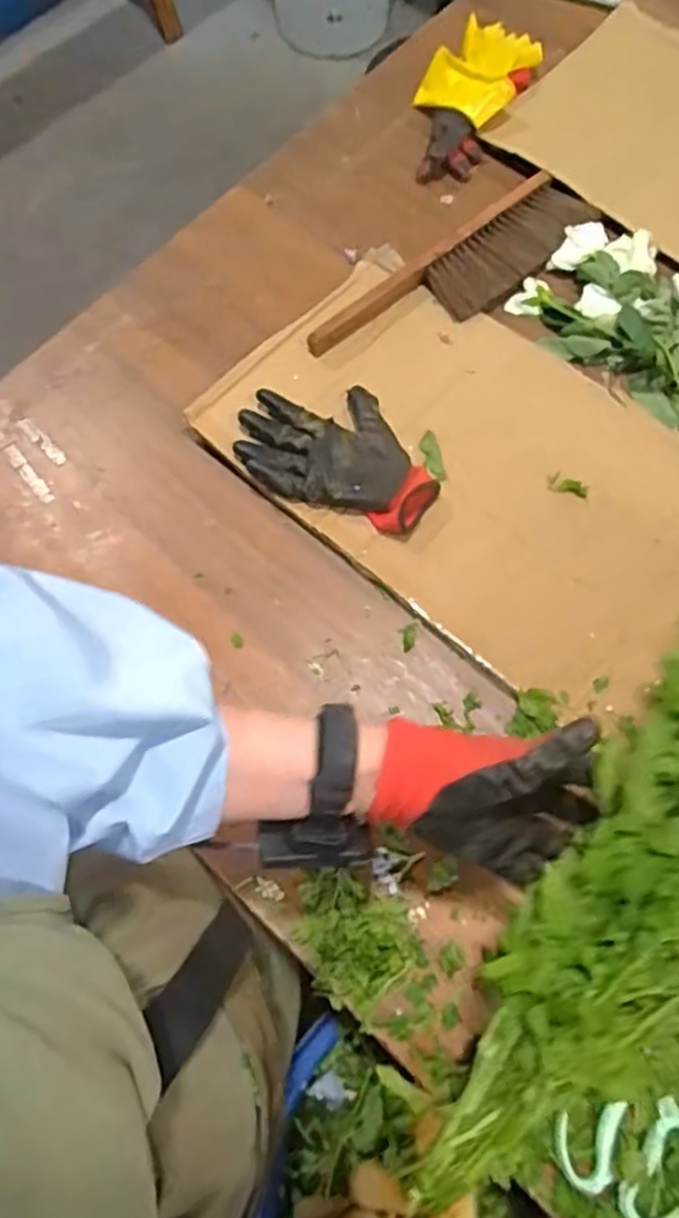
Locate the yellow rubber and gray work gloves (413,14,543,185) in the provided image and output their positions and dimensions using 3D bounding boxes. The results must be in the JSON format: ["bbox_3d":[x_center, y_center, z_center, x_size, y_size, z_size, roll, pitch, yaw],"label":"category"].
[{"bbox_3d":[0.155,-0.635,0.913,0.118,0.034,0.262,22,70,7],"label":"yellow rubber and gray work gloves"}]

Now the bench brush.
[{"bbox_3d":[0.133,-0.361,0.805,0.367,0.025,0.093,-38,74,-15],"label":"bench brush"}]

